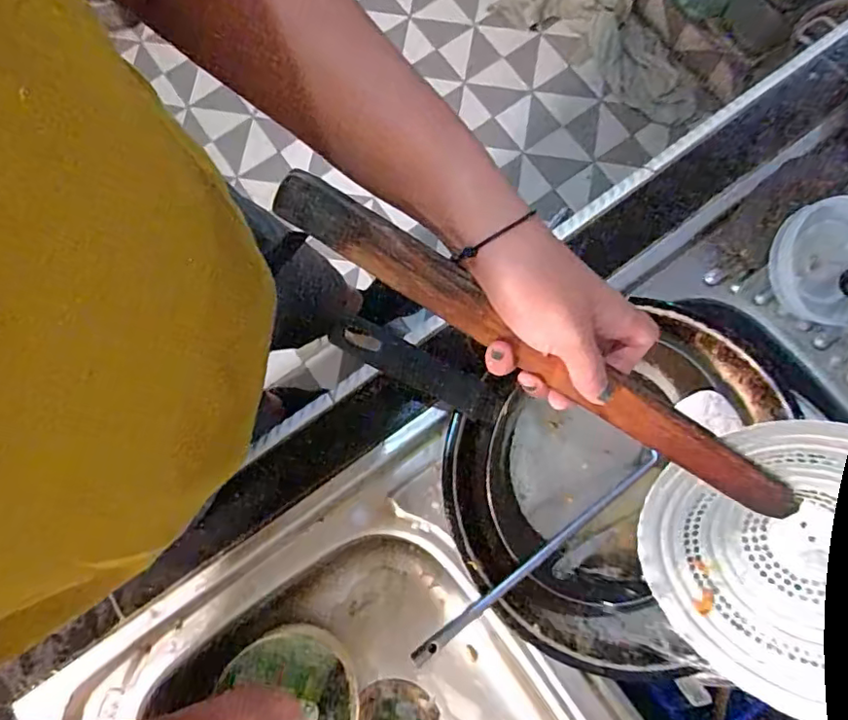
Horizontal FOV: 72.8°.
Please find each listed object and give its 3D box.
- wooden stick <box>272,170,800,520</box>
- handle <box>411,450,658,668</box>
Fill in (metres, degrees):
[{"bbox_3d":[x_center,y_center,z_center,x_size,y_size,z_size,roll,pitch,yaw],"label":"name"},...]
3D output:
[{"bbox_3d":[0.087,0.005,0.340,0.376,0.022,0.026,30,80,-16],"label":"wooden stick"},{"bbox_3d":[0.104,0.160,0.487,0.278,0.015,0.013,-31,79,-22],"label":"handle"}]

